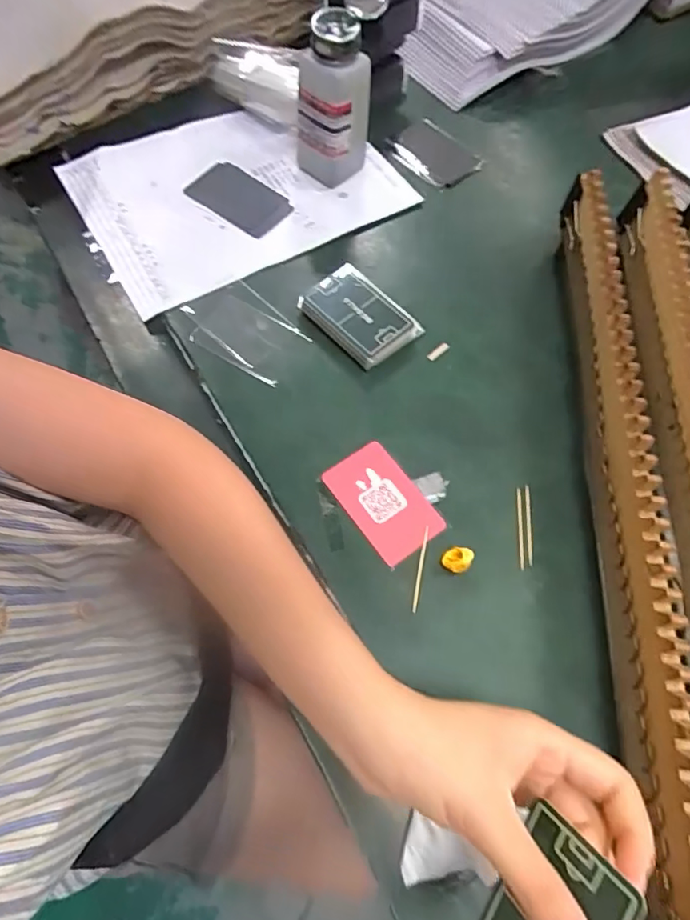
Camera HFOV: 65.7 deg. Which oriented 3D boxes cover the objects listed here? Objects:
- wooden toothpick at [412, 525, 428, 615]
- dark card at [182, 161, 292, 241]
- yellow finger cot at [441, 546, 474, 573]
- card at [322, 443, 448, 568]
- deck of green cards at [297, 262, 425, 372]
[{"bbox_3d":[0.053,0.076,0.374,0.004,0.006,0.060,12,62,3],"label":"wooden toothpick"},{"bbox_3d":[-0.102,-0.257,0.523,0.101,0.005,0.063,33,63,12],"label":"dark card"},{"bbox_3d":[0.078,0.069,0.373,0.018,0.012,0.018,1,65,-2],"label":"yellow finger cot"},{"bbox_3d":[0.028,0.030,0.395,0.053,0.004,0.084,-33,71,-18],"label":"card"},{"bbox_3d":[0.010,-0.124,0.462,0.063,0.026,0.095,-40,73,-19],"label":"deck of green cards"}]

